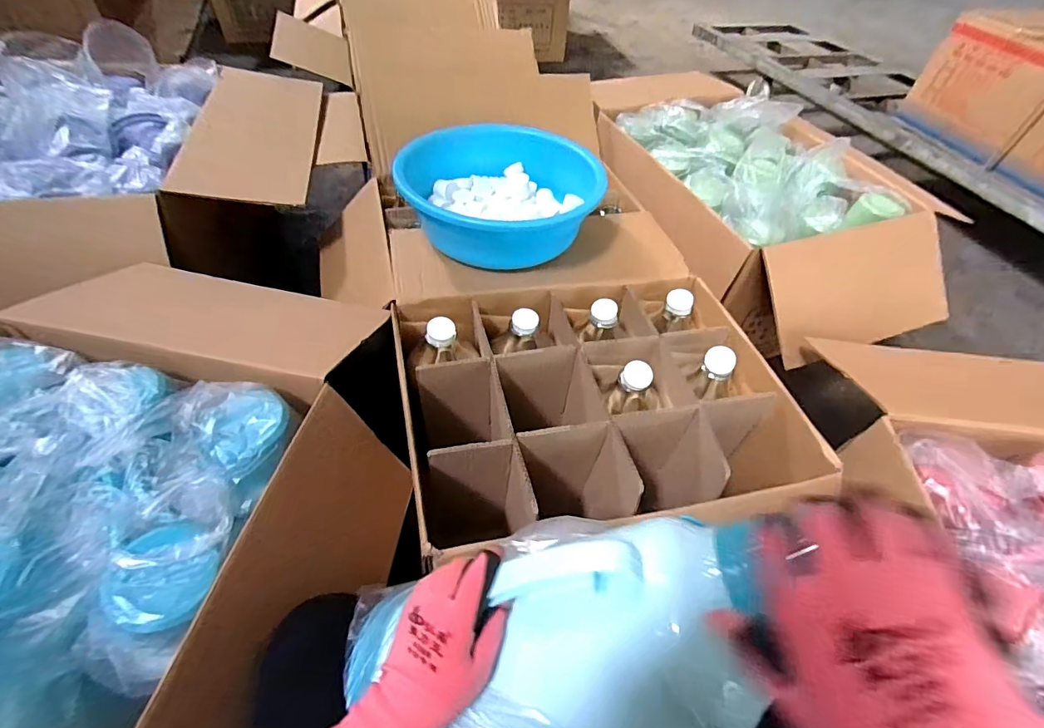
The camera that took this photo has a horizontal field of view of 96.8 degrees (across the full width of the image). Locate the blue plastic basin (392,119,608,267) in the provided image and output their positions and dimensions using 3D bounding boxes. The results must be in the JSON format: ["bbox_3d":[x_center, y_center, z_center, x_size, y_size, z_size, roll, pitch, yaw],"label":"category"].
[{"bbox_3d":[-0.046,-0.352,0.959,0.366,0.147,0.366,3,50,-3],"label":"blue plastic basin"}]

